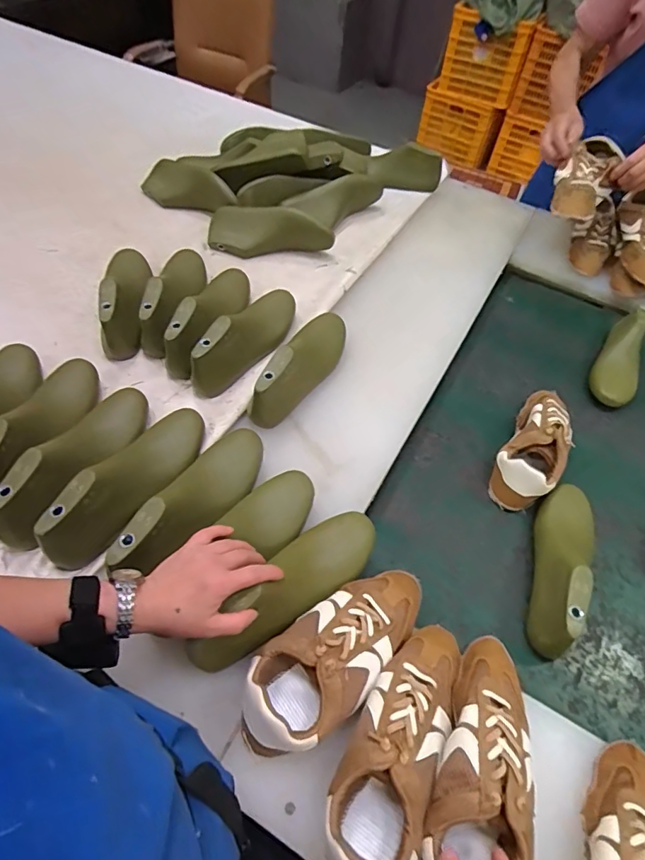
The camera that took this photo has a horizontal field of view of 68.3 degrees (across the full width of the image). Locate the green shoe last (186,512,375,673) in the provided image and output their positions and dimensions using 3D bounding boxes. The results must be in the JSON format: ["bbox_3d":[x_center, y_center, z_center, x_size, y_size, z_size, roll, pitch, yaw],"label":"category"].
[{"bbox_3d":[-0.033,0.175,0.542,0.250,0.079,0.074,-34,63,-32],"label":"green shoe last"}]

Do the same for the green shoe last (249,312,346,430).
[{"bbox_3d":[-0.031,-0.115,0.741,0.079,0.077,0.254,23,55,11],"label":"green shoe last"}]

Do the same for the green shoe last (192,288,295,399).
[{"bbox_3d":[-0.116,-0.162,0.758,0.075,0.074,0.247,23,55,11],"label":"green shoe last"}]

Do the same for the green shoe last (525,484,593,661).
[{"bbox_3d":[0.331,0.175,0.641,0.066,0.092,0.246,19,54,8],"label":"green shoe last"}]

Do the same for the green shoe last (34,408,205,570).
[{"bbox_3d":[-0.231,0.060,0.599,0.087,0.086,0.243,24,55,12],"label":"green shoe last"}]

